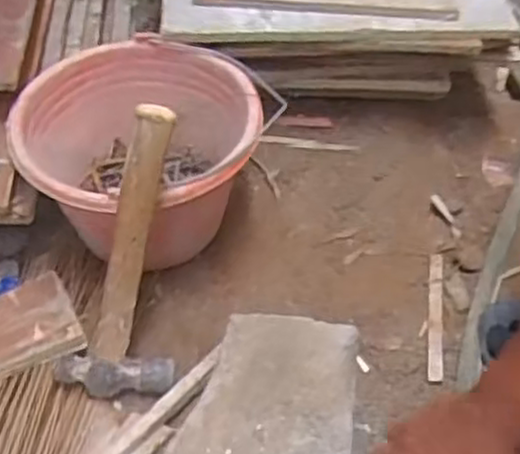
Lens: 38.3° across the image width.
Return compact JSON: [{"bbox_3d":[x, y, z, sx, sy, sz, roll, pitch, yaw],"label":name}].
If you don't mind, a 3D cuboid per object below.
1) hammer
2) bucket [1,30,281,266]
[{"bbox_3d":[-0.115,0.027,0.679,0.097,0.285,0.048,18,25,12],"label":"hammer"},{"bbox_3d":[-0.127,-0.066,0.819,0.240,0.178,0.243,-1,53,1],"label":"bucket"}]

